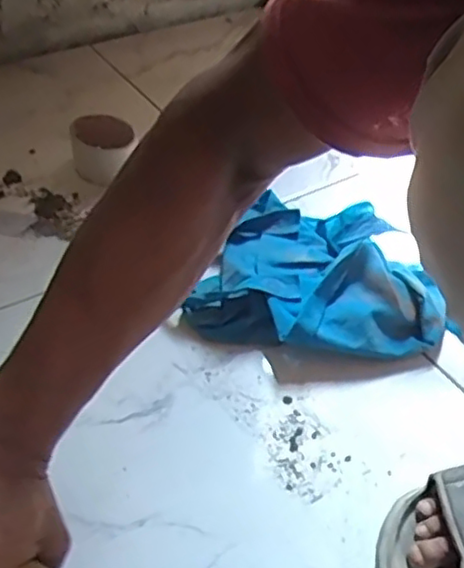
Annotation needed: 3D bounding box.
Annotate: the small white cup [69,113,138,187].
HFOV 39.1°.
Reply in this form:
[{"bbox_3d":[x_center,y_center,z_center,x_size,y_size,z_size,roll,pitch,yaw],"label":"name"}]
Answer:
[{"bbox_3d":[-0.155,-0.164,0.792,0.074,0.051,0.079,2,45,-2],"label":"small white cup"}]

